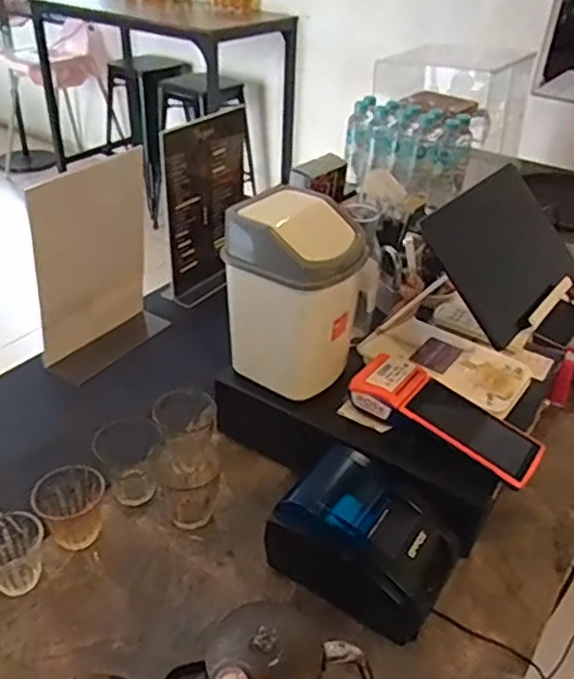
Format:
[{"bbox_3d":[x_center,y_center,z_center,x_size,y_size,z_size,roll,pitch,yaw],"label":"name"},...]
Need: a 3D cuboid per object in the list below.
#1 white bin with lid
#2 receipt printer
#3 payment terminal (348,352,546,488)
[{"bbox_3d":[0.012,-0.055,0.766,0.138,0.212,0.121,23,39,26],"label":"white bin with lid"},{"bbox_3d":[0.086,0.212,0.684,0.176,0.103,0.120,22,39,26],"label":"receipt printer"},{"bbox_3d":[0.184,0.083,0.737,0.214,0.050,0.086,22,39,25],"label":"payment terminal"}]

